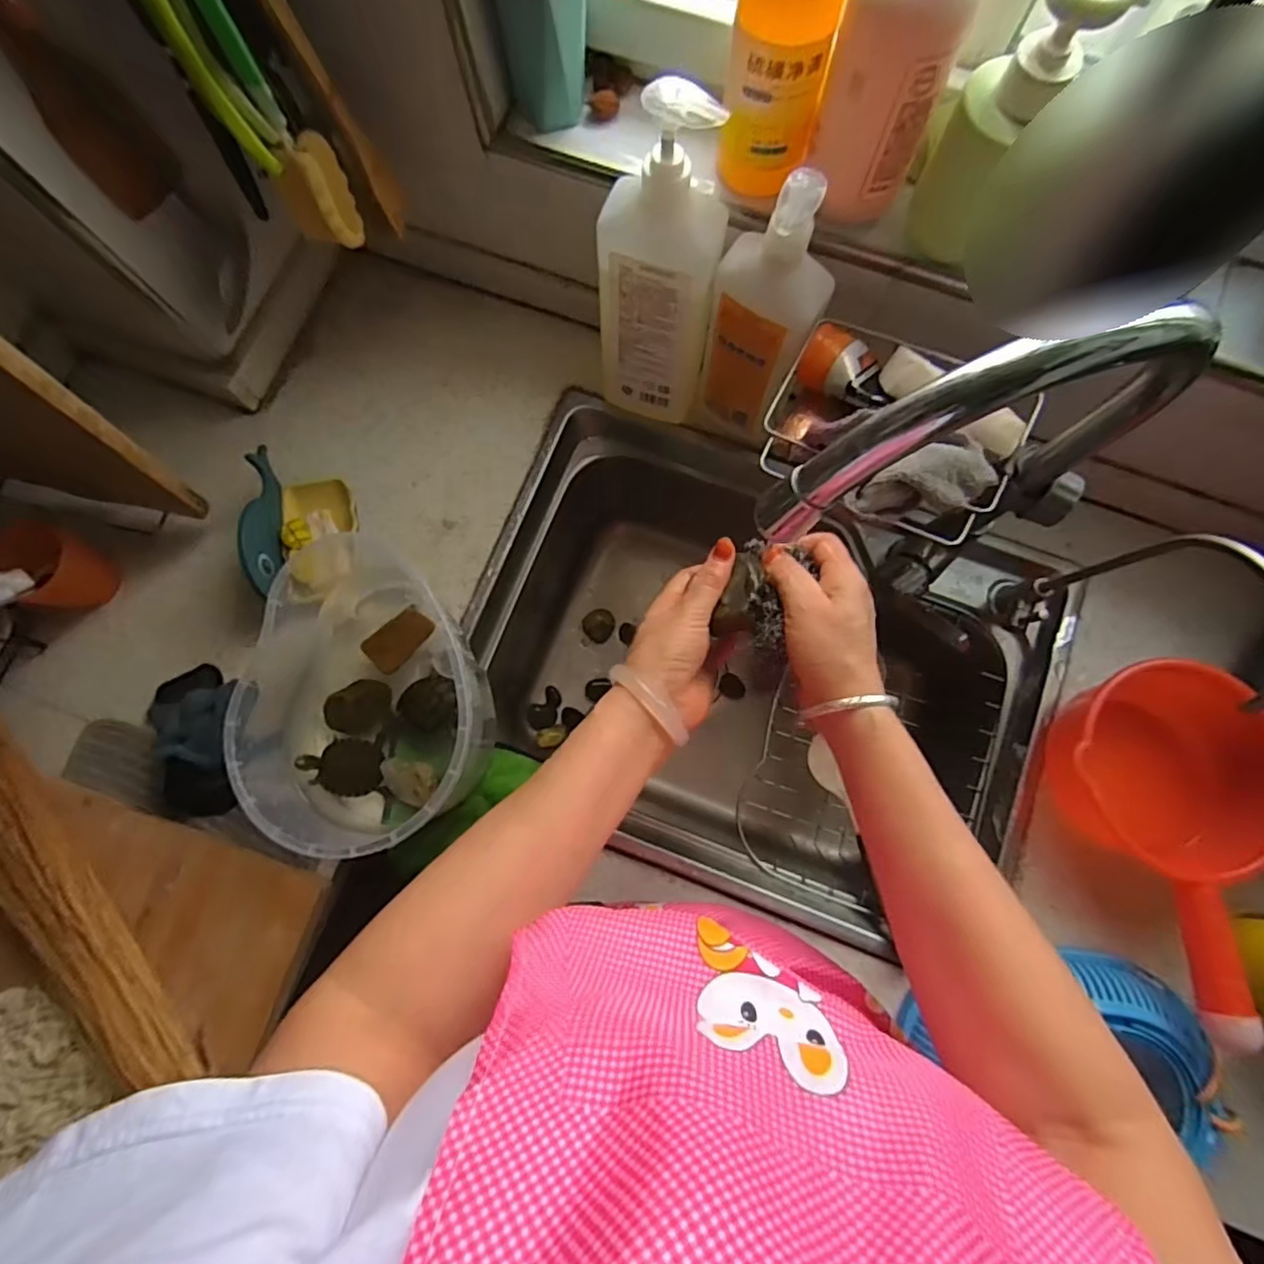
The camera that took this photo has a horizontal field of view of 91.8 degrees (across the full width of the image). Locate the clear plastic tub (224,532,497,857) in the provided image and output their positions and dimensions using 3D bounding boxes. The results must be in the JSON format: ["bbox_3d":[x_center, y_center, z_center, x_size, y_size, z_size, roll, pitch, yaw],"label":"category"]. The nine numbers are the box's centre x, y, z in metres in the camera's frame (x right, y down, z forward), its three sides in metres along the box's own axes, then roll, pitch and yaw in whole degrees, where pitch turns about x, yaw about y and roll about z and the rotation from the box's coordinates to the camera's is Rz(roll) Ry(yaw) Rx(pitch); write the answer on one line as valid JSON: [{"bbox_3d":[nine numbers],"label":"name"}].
[{"bbox_3d":[-0.230,0.036,0.541,0.193,0.108,0.286,-7,80,-1],"label":"clear plastic tub"}]

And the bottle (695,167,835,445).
[{"bbox_3d":[0.107,-0.255,0.517,0.088,0.252,0.056,32,81,6],"label":"bottle"}]

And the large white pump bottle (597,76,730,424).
[{"bbox_3d":[0.020,-0.282,0.518,0.093,0.289,0.063,13,80,3],"label":"large white pump bottle"}]

